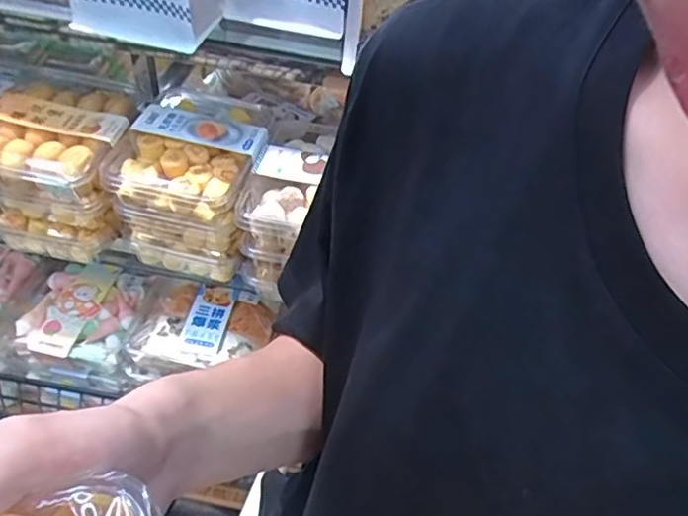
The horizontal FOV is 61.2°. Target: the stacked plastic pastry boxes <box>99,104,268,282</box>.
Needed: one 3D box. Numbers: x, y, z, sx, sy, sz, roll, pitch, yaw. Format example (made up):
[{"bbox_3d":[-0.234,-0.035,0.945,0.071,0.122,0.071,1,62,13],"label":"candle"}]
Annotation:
[{"bbox_3d":[-0.210,-0.081,0.793,0.176,0.169,0.149,11,45,3],"label":"stacked plastic pastry boxes"}]

